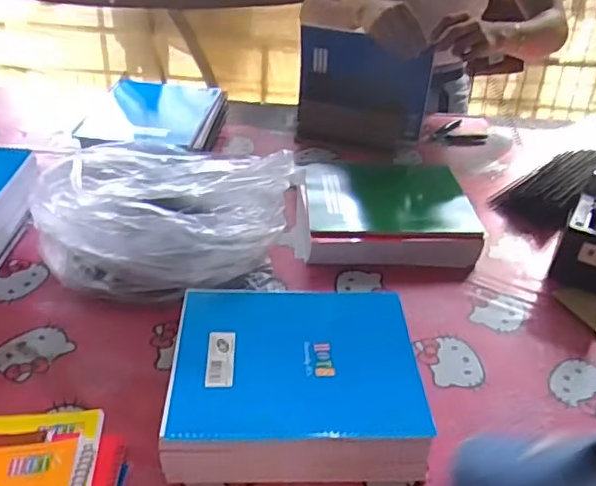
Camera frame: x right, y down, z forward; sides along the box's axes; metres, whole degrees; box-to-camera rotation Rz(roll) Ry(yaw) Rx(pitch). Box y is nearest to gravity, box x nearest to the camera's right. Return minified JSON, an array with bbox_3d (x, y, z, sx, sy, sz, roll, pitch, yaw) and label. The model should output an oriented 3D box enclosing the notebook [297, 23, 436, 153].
[{"bbox_3d":[0.121,-0.286,1.111,0.247,0.222,0.013,14,34,16],"label":"notebook"}]

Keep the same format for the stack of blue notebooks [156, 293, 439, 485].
[{"bbox_3d":[-0.003,0.147,0.603,0.247,0.069,0.223,2,36,-2],"label":"stack of blue notebooks"}]

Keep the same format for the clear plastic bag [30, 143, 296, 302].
[{"bbox_3d":[-0.174,-0.039,0.784,0.331,0.145,0.223,-4,36,-11],"label":"clear plastic bag"}]

